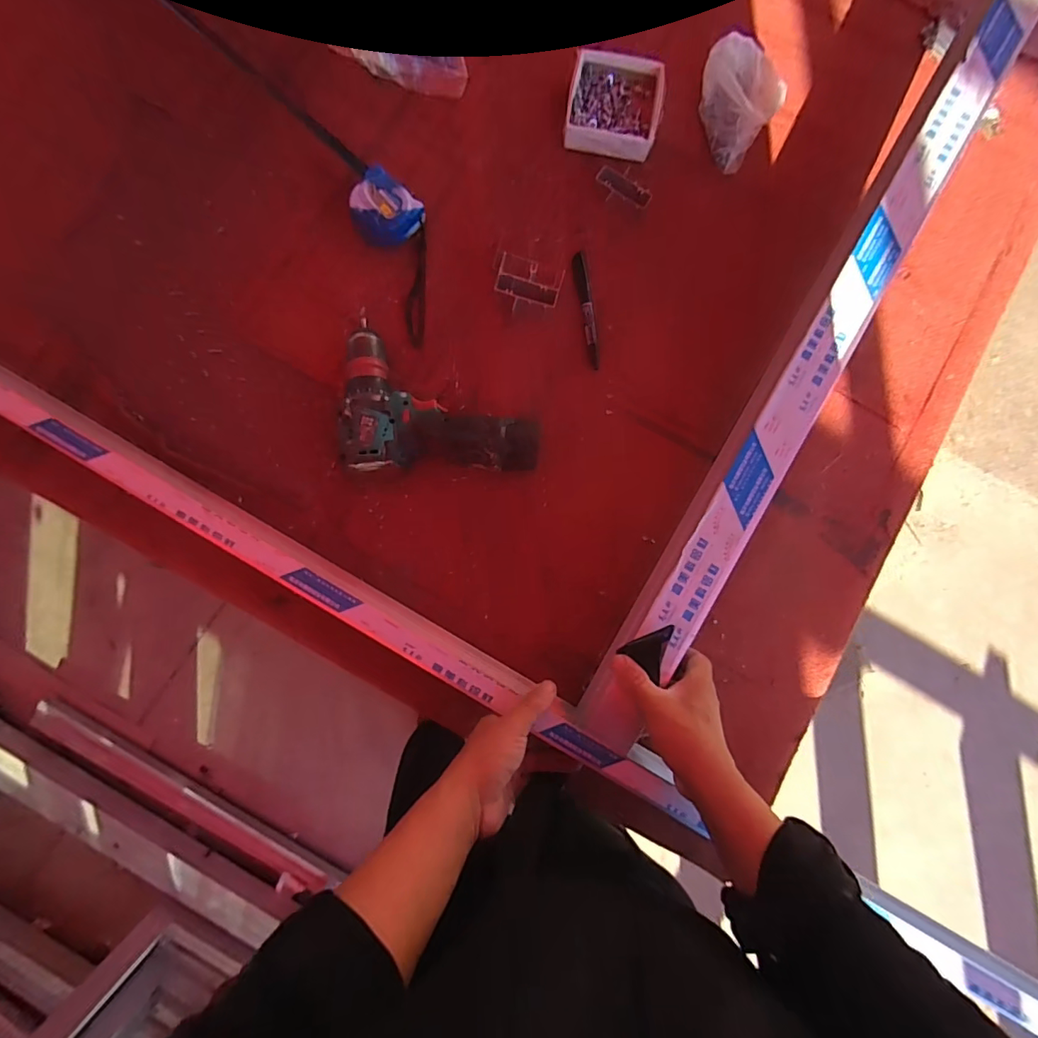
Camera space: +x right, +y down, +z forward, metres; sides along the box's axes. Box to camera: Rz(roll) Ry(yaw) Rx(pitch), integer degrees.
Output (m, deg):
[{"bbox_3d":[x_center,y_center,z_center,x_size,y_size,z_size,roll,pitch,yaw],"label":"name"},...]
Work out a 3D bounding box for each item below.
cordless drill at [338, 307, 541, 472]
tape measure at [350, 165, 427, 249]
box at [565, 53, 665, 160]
[{"bbox_3d":[-0.081,-0.133,0.527,0.203,0.058,0.173,-1,83,-1],"label":"cordless drill"},{"bbox_3d":[-0.150,-0.338,0.558,0.075,0.040,0.071,43,86,3],"label":"tape measure"},{"bbox_3d":[0.110,-0.477,0.585,0.103,0.027,0.111,11,83,0],"label":"box"}]

